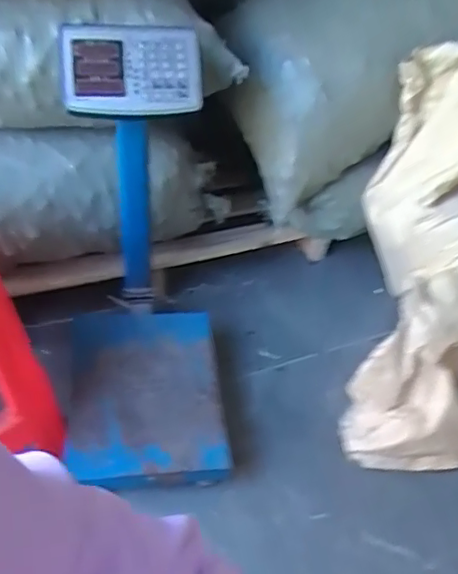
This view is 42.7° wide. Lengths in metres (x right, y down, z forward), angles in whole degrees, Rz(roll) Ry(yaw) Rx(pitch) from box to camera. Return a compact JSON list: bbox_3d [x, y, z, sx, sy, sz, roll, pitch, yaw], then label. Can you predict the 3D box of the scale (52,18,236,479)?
[{"bbox_3d":[-0.186,-0.041,1.112,0.322,0.677,0.624,-4,43,-10],"label":"scale"}]

